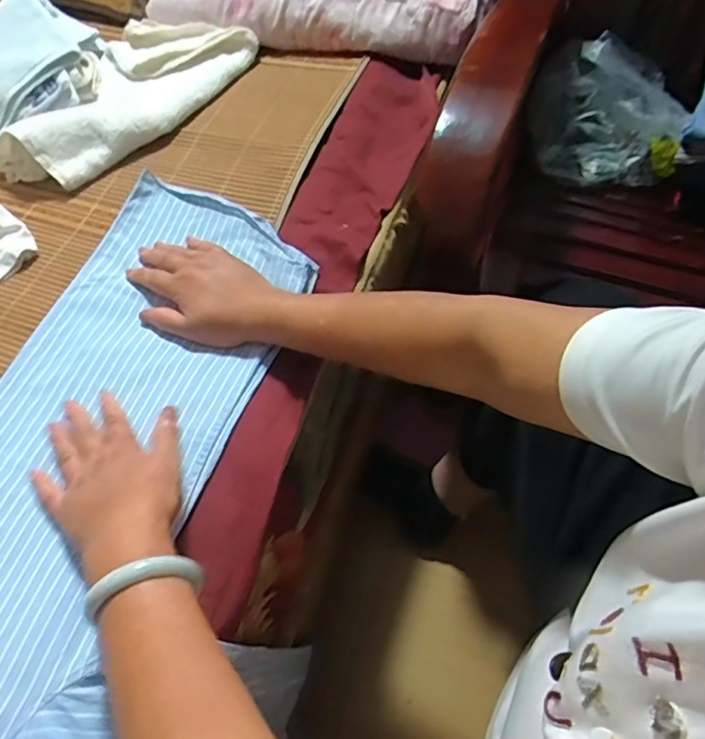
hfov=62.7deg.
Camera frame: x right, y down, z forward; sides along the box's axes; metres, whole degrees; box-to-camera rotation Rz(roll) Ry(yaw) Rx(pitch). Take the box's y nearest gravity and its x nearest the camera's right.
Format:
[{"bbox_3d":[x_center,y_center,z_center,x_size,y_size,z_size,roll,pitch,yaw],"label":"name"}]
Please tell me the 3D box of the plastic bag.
[{"bbox_3d":[0.362,-0.369,0.827,0.206,0.135,0.145,13,62,9],"label":"plastic bag"}]

